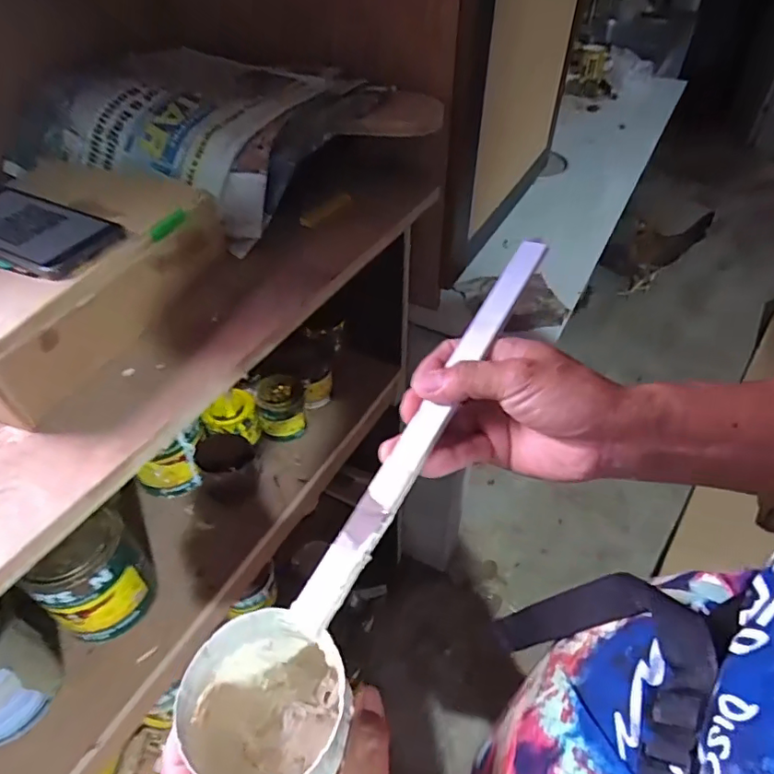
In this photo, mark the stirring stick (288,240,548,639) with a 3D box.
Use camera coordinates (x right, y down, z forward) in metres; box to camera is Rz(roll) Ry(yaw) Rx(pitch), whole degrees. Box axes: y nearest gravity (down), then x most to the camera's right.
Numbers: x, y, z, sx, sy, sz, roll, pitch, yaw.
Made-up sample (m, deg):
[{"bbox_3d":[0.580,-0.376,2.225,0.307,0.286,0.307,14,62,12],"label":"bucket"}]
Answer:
[{"bbox_3d":[0.031,0.014,0.336,0.022,0.007,0.293,24,68,23],"label":"stirring stick"}]

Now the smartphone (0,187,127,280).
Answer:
[{"bbox_3d":[-0.310,-0.137,0.461,0.158,0.016,0.076,20,45,19],"label":"smartphone"}]

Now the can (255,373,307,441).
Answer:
[{"bbox_3d":[-0.159,0.033,0.803,0.070,0.069,0.077,1,42,-1],"label":"can"}]

